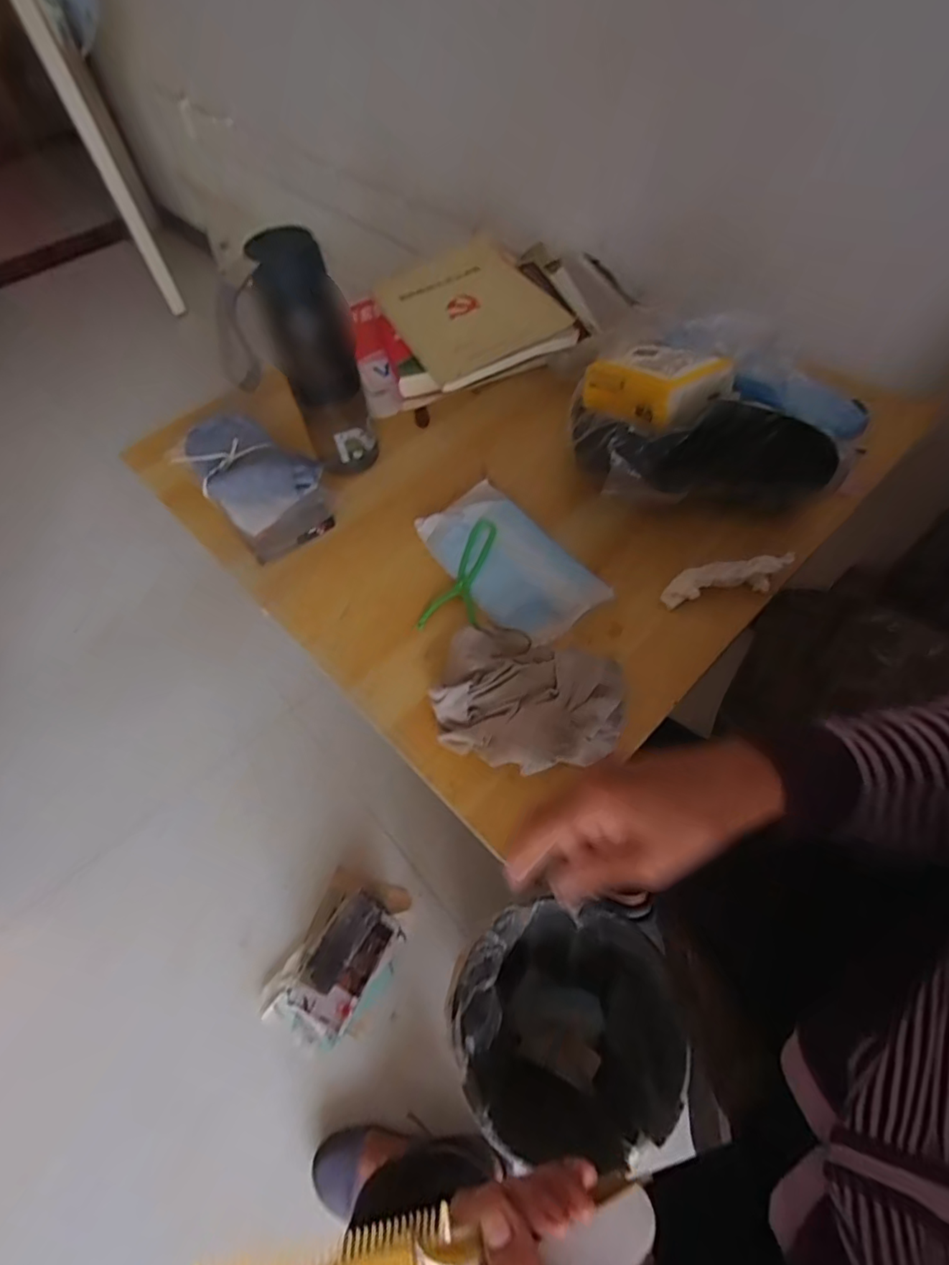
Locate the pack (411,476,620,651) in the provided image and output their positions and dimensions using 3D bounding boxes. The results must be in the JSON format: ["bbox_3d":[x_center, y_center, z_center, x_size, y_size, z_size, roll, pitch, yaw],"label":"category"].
[{"bbox_3d":[0.033,-0.073,0.557,0.103,0.016,0.196,-35,61,-17],"label":"pack"}]

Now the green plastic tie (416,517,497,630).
[{"bbox_3d":[-0.015,-0.062,0.553,0.056,0.018,0.132,7,58,9],"label":"green plastic tie"}]

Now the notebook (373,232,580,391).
[{"bbox_3d":[-0.010,-0.433,0.731,0.186,0.028,0.271,-28,64,-2],"label":"notebook"}]

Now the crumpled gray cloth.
[{"bbox_3d":[0.046,0.051,0.460,0.149,0.030,0.124,15,60,13],"label":"crumpled gray cloth"}]

